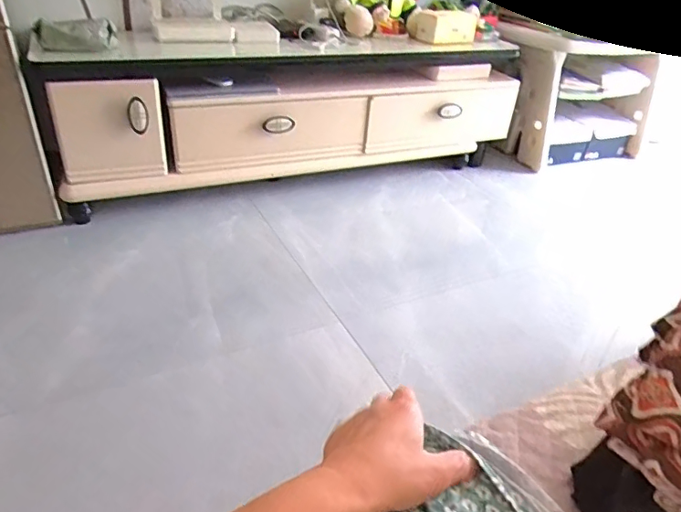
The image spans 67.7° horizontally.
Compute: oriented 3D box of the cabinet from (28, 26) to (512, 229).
[{"bbox_3d":[-0.117,-0.483,1.593,1.422,0.371,0.390,-17,38,-28],"label":"cabinet"}]

